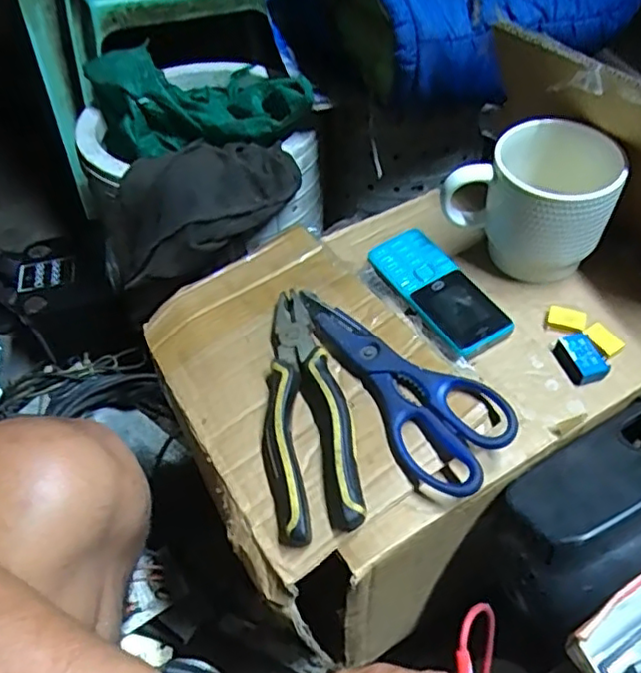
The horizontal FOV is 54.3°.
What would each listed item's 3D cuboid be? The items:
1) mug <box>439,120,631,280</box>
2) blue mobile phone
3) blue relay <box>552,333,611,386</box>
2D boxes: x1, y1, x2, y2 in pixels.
[{"bbox_3d":[0.166,-0.107,0.495,0.119,0.096,0.086,21,53,19],"label":"mug"},{"bbox_3d":[0.092,-0.038,0.493,0.057,0.011,0.124,-25,53,-18],"label":"blue mobile phone"},{"bbox_3d":[0.188,0.016,0.450,0.027,0.013,0.036,-13,50,-9],"label":"blue relay"}]

